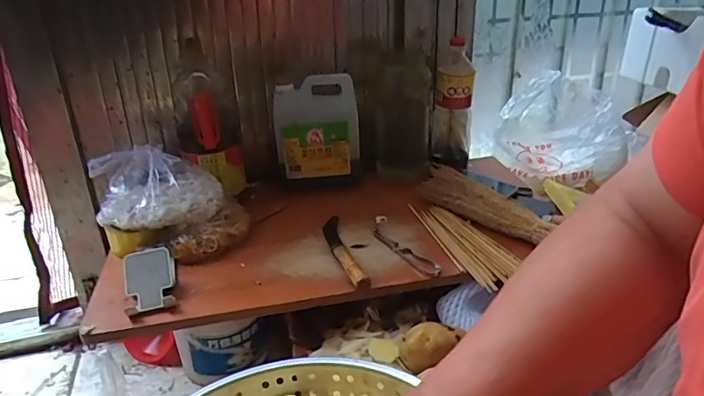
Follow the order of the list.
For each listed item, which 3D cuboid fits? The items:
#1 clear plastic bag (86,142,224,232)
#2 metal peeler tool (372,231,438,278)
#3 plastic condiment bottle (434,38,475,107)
[{"bbox_3d":[-0.319,-0.022,0.825,0.188,0.100,0.114,-9,26,-15],"label":"clear plastic bag"},{"bbox_3d":[0.086,0.087,0.807,0.027,0.010,0.145,-17,29,-30],"label":"metal peeler tool"},{"bbox_3d":[0.207,-0.253,1.012,0.073,0.130,0.081,2,25,7],"label":"plastic condiment bottle"}]

